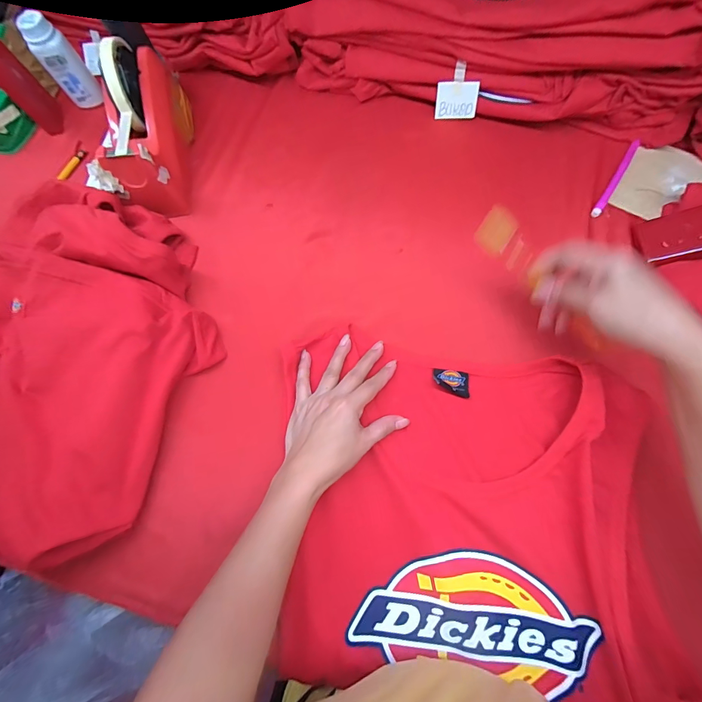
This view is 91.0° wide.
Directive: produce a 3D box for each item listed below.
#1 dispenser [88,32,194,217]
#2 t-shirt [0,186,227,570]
[{"bbox_3d":[-0.257,-0.268,0.419,0.079,0.113,0.180,-5,73,-1],"label":"dispenser"},{"bbox_3d":[-0.303,0.010,0.369,0.287,0.070,0.395,4,72,1],"label":"t-shirt"}]

